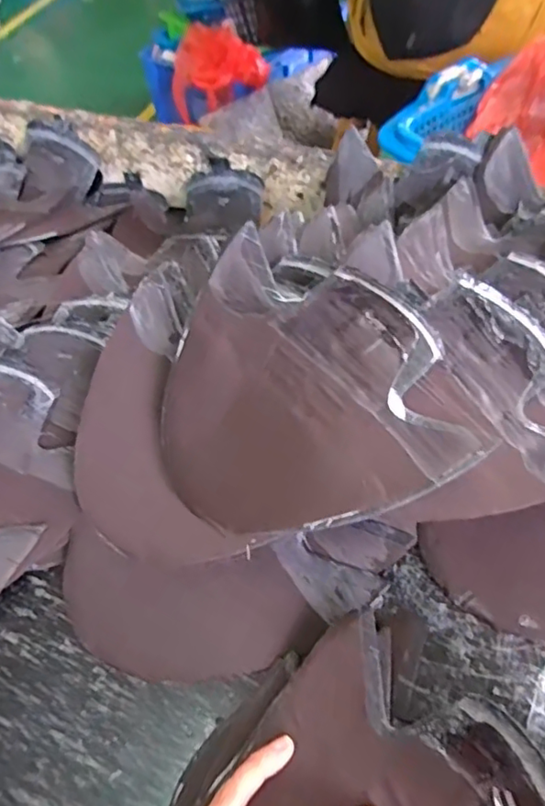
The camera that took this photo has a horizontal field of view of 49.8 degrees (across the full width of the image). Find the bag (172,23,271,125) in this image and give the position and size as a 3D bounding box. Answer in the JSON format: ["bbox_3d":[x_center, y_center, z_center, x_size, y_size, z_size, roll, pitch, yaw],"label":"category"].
[{"bbox_3d":[-0.170,-0.941,1.703,0.232,0.195,0.201,34,63,26],"label":"bag"}]

